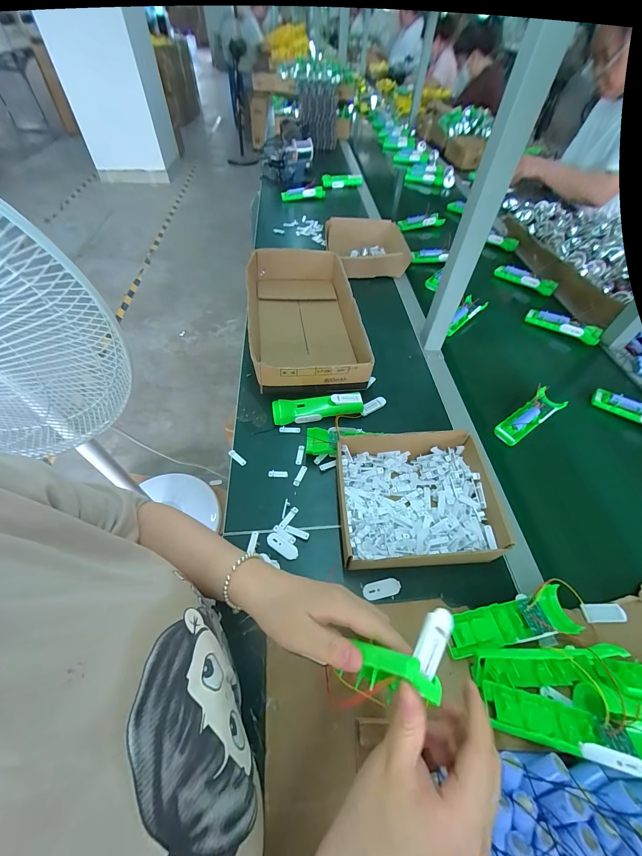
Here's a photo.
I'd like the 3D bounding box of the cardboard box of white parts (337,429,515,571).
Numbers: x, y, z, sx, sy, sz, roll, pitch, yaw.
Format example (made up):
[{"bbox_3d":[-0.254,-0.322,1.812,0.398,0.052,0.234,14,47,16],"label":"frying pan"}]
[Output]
[{"bbox_3d":[0.139,0.100,0.469,0.222,0.069,0.186,-2,53,-3],"label":"cardboard box of white parts"}]

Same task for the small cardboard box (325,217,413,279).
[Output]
[{"bbox_3d":[0.135,-0.512,0.918,0.228,0.074,0.225,-1,53,-3],"label":"small cardboard box"}]

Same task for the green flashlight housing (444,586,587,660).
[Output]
[{"bbox_3d":[0.226,0.234,0.388,0.149,0.030,0.049,-7,53,-7],"label":"green flashlight housing"}]

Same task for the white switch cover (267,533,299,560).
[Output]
[{"bbox_3d":[-0.055,0.167,0.453,0.051,0.004,0.019,29,57,19],"label":"white switch cover"}]

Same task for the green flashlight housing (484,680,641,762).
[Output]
[{"bbox_3d":[0.248,0.294,0.312,0.150,0.030,0.040,5,51,21],"label":"green flashlight housing"}]

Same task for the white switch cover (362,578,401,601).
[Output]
[{"bbox_3d":[0.081,0.214,0.424,0.050,0.004,0.021,-9,54,-9],"label":"white switch cover"}]

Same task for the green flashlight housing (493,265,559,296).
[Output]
[{"bbox_3d":[0.563,-0.415,0.883,0.161,0.024,0.038,33,58,21],"label":"green flashlight housing"}]

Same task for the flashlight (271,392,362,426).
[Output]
[{"bbox_3d":[-0.006,-0.037,0.586,0.161,0.039,0.040,-6,53,-7],"label":"flashlight"}]

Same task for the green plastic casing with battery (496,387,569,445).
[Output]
[{"bbox_3d":[0.387,-0.020,0.592,0.149,0.031,0.048,-31,60,-23],"label":"green plastic casing with battery"}]

